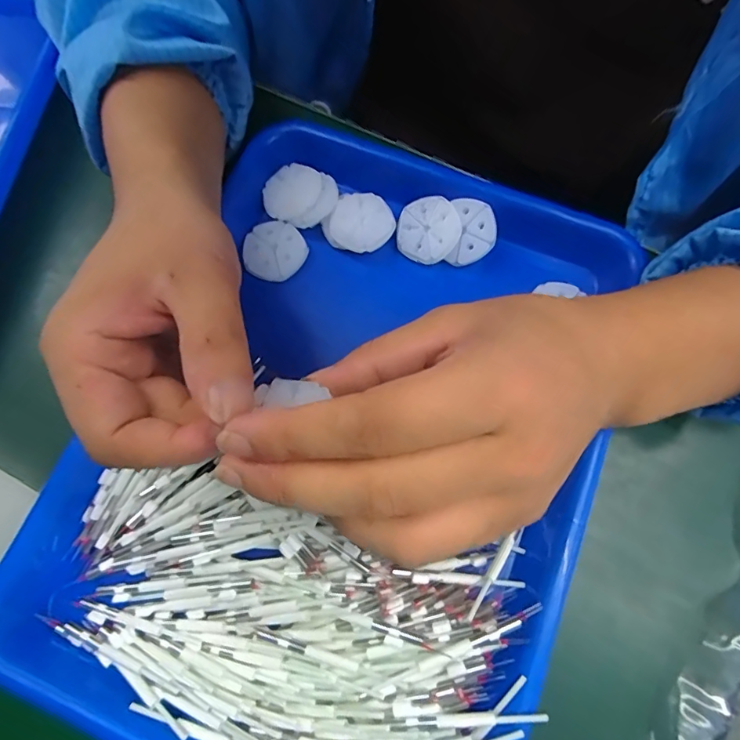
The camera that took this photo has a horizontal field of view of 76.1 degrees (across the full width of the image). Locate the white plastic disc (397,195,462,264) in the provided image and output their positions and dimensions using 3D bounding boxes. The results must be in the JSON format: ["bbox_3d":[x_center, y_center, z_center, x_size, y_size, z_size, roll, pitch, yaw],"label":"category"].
[{"bbox_3d":[0.035,-0.084,0.283,0.036,0.004,0.038,-2,92,18],"label":"white plastic disc"}]

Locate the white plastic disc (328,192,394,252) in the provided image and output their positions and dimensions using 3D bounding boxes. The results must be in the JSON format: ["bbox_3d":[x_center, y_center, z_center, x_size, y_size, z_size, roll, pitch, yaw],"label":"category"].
[{"bbox_3d":[-0.005,-0.089,0.283,0.037,0.004,0.035,0,73,1],"label":"white plastic disc"}]

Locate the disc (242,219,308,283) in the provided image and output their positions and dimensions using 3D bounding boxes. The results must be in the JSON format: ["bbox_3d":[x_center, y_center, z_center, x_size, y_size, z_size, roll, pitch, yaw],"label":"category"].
[{"bbox_3d":[-0.059,-0.073,0.289,0.037,0.007,0.038,0,73,1],"label":"disc"}]

